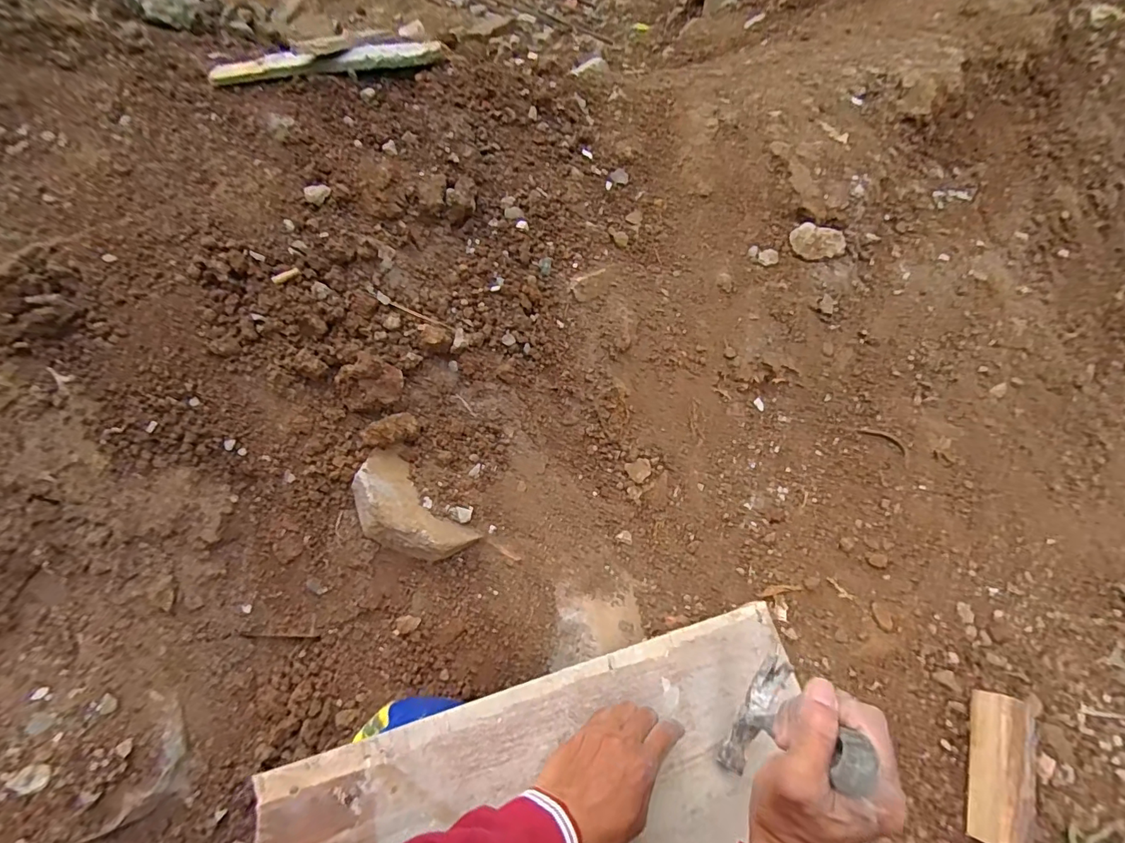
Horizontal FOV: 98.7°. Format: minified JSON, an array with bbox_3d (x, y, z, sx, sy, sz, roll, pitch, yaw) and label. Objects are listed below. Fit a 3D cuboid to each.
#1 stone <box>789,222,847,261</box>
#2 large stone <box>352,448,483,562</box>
[{"bbox_3d":[0.364,-0.255,0.688,0.075,0.023,0.052,17,59,13],"label":"stone"},{"bbox_3d":[-0.174,0.104,0.532,0.147,0.044,0.081,45,66,-3],"label":"large stone"}]

